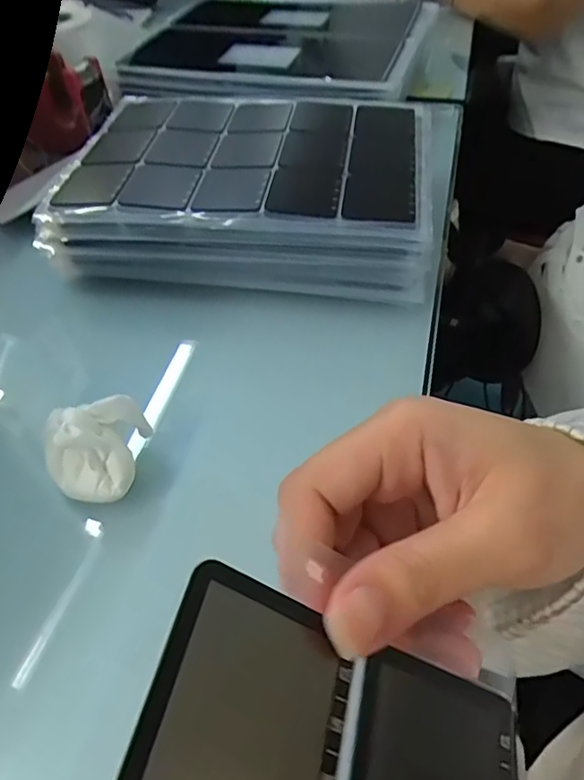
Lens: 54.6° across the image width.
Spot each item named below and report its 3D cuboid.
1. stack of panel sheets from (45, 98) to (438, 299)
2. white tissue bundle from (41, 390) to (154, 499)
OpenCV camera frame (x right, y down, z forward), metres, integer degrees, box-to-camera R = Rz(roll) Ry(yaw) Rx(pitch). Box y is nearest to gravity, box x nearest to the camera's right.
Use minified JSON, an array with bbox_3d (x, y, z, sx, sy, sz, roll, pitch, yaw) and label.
[{"bbox_3d":[-0.033,-0.167,0.470,0.282,0.070,0.209,6,49,8],"label":"stack of panel sheets"},{"bbox_3d":[-0.100,0.031,0.296,0.054,0.036,0.038,-28,53,-21],"label":"white tissue bundle"}]

